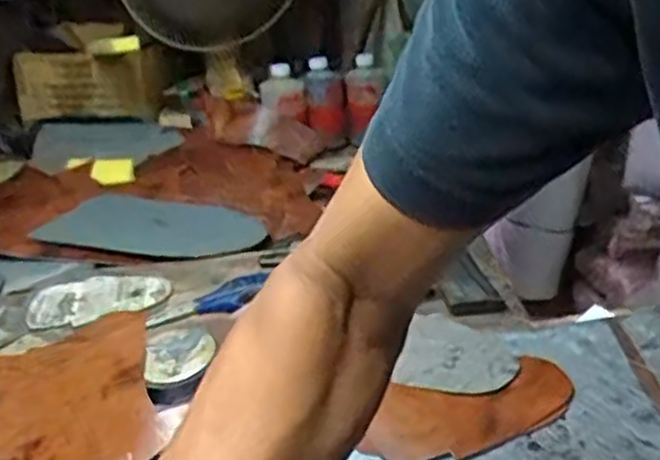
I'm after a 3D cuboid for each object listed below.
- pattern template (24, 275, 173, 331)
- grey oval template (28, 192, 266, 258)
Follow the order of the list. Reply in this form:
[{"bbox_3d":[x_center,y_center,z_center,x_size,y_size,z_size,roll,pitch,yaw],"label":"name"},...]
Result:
[{"bbox_3d":[-0.263,0.075,0.846,0.152,0.010,0.083,-10,34,-8],"label":"pattern template"},{"bbox_3d":[-0.233,-0.007,1.003,0.283,0.011,0.160,10,30,18],"label":"grey oval template"}]

